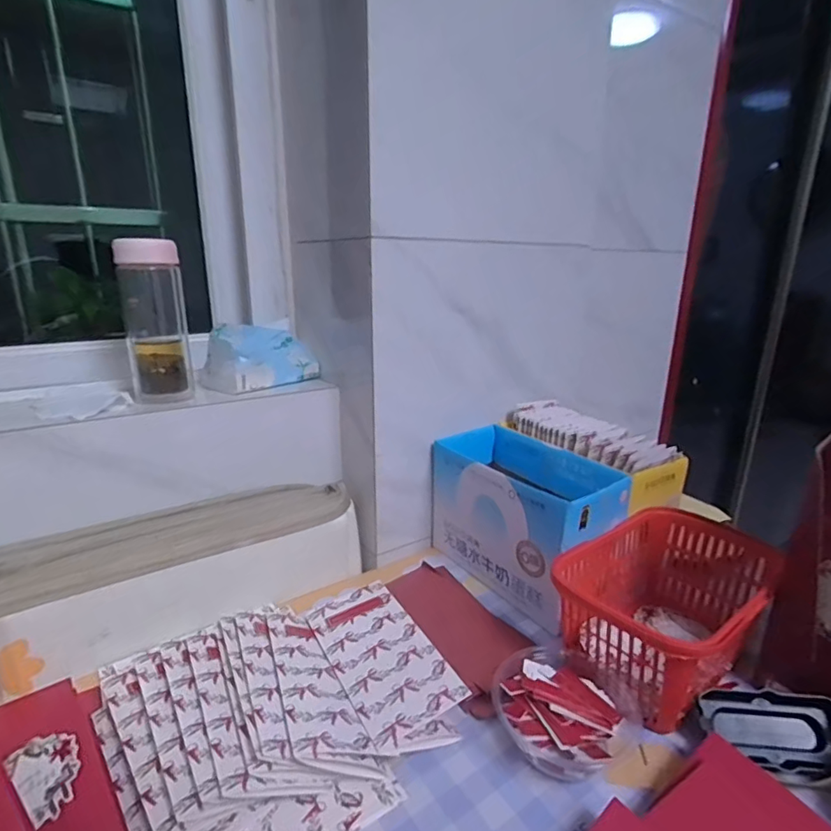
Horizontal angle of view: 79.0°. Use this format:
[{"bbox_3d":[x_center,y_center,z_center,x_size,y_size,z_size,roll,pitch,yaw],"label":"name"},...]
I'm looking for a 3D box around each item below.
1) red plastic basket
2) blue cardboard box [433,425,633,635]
[{"bbox_3d":[0.248,0.192,0.497,0.142,0.109,0.234,16,23,40],"label":"red plastic basket"},{"bbox_3d":[0.131,0.127,0.629,0.130,0.156,0.224,-8,19,-27],"label":"blue cardboard box"}]

